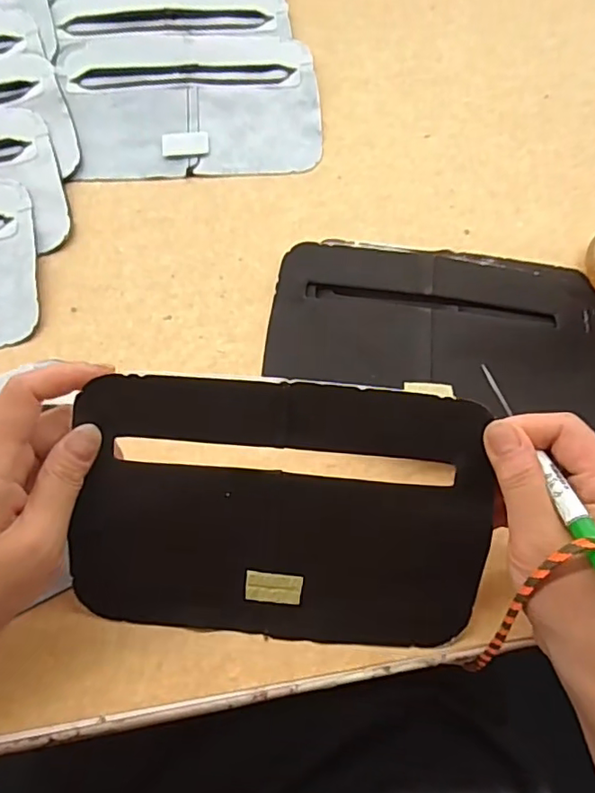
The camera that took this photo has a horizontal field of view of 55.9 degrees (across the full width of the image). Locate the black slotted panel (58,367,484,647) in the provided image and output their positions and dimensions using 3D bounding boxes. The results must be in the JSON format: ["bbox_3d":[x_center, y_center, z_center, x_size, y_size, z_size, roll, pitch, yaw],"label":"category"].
[{"bbox_3d":[-0.007,0.058,0.266,0.190,0.008,0.128,4,104,0],"label":"black slotted panel"}]

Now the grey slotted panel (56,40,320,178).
[{"bbox_3d":[-0.079,-0.219,0.416,0.188,0.004,0.129,-3,71,-3],"label":"grey slotted panel"}]

